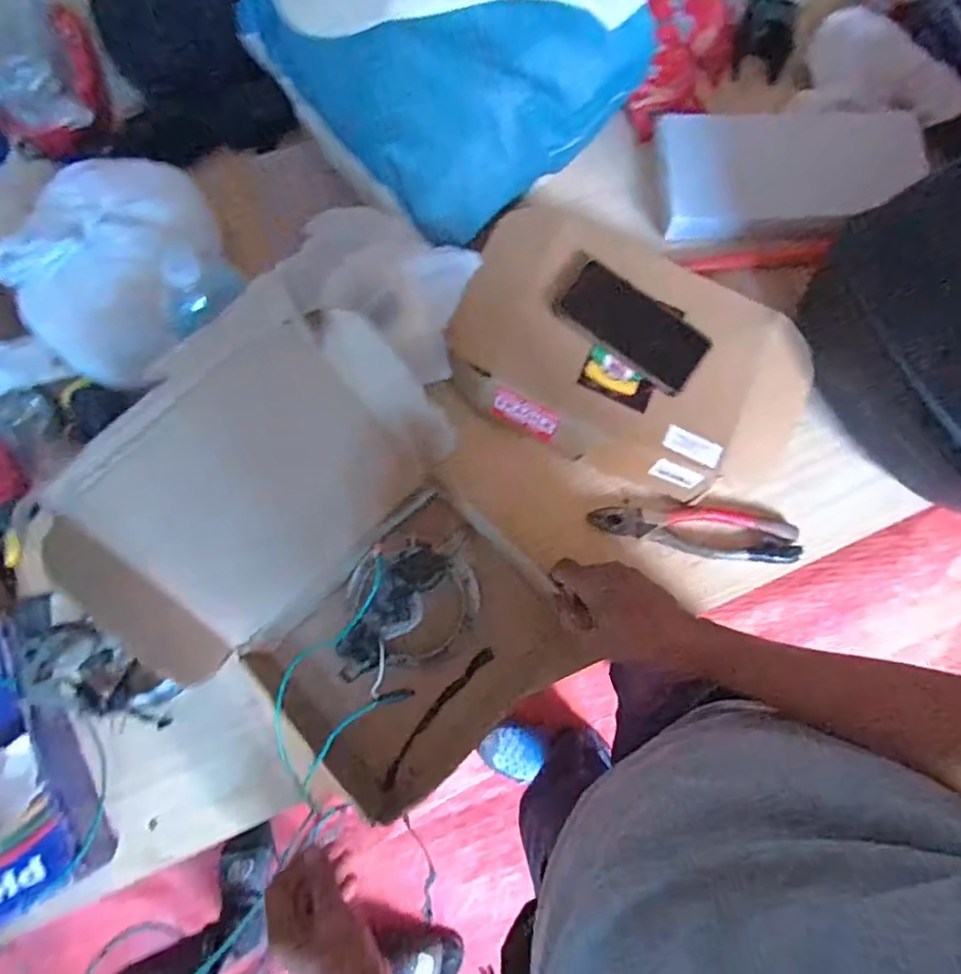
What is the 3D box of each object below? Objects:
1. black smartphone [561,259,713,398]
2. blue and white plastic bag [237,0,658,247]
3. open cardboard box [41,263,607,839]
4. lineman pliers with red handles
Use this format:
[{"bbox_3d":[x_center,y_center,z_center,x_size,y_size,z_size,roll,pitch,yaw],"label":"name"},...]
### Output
[{"bbox_3d":[0.161,-0.167,0.636,0.153,0.004,0.068,35,94,-1],"label":"black smartphone"},{"bbox_3d":[-0.049,-0.482,0.633,0.330,0.145,0.344,-44,82,-10],"label":"blue and white plastic bag"},{"bbox_3d":[-0.127,0.069,0.588,0.294,0.197,0.430,-41,82,-9],"label":"open cardboard box"},{"bbox_3d":[0.240,0.047,0.672,0.230,0.014,0.052,8,77,0],"label":"lineman pliers with red handles"}]

